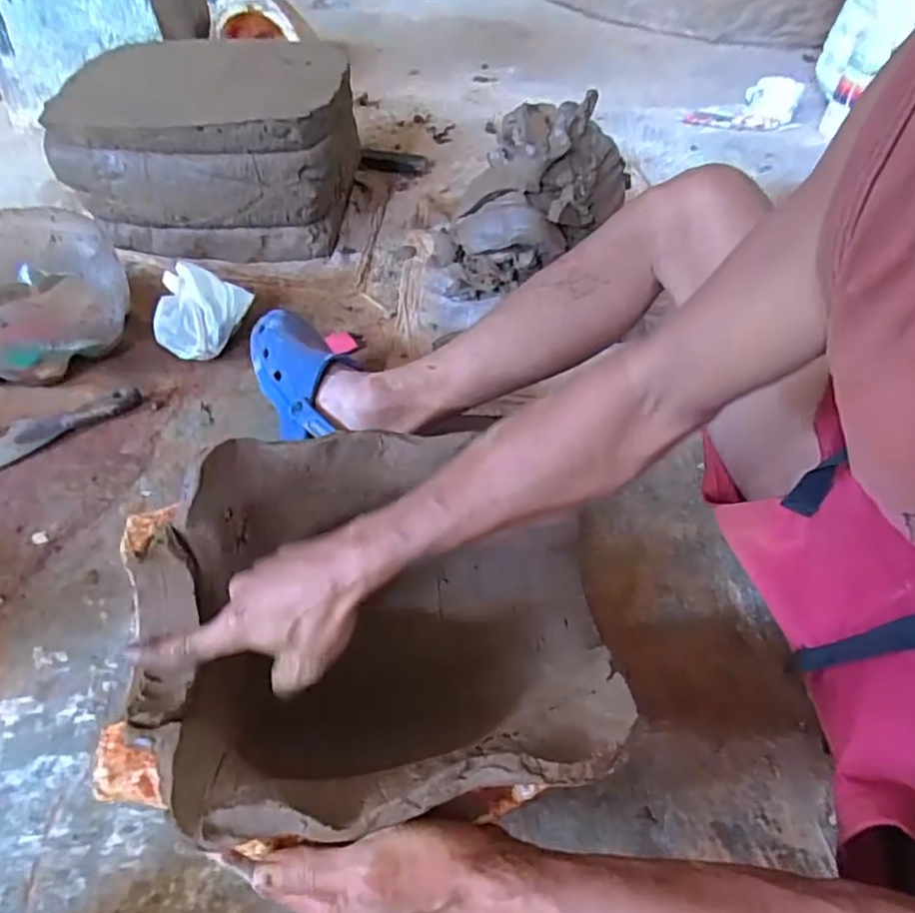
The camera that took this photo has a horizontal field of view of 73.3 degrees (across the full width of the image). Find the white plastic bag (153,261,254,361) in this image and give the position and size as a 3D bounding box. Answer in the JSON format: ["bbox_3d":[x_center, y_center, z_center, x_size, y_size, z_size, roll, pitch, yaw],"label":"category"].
[{"bbox_3d":[-0.350,-0.188,0.820,0.113,0.076,0.110,12,49,7],"label":"white plastic bag"}]

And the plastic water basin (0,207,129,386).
[{"bbox_3d":[-0.561,-0.205,0.791,0.233,0.128,0.259,-32,58,-27],"label":"plastic water basin"}]

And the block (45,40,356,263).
[{"bbox_3d":[-0.381,-0.486,0.986,0.416,0.217,0.296,-1,49,-4],"label":"block"}]

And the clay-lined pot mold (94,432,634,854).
[{"bbox_3d":[-0.057,0.125,0.460,0.338,0.141,0.274,-6,50,-9],"label":"clay-lined pot mold"}]

